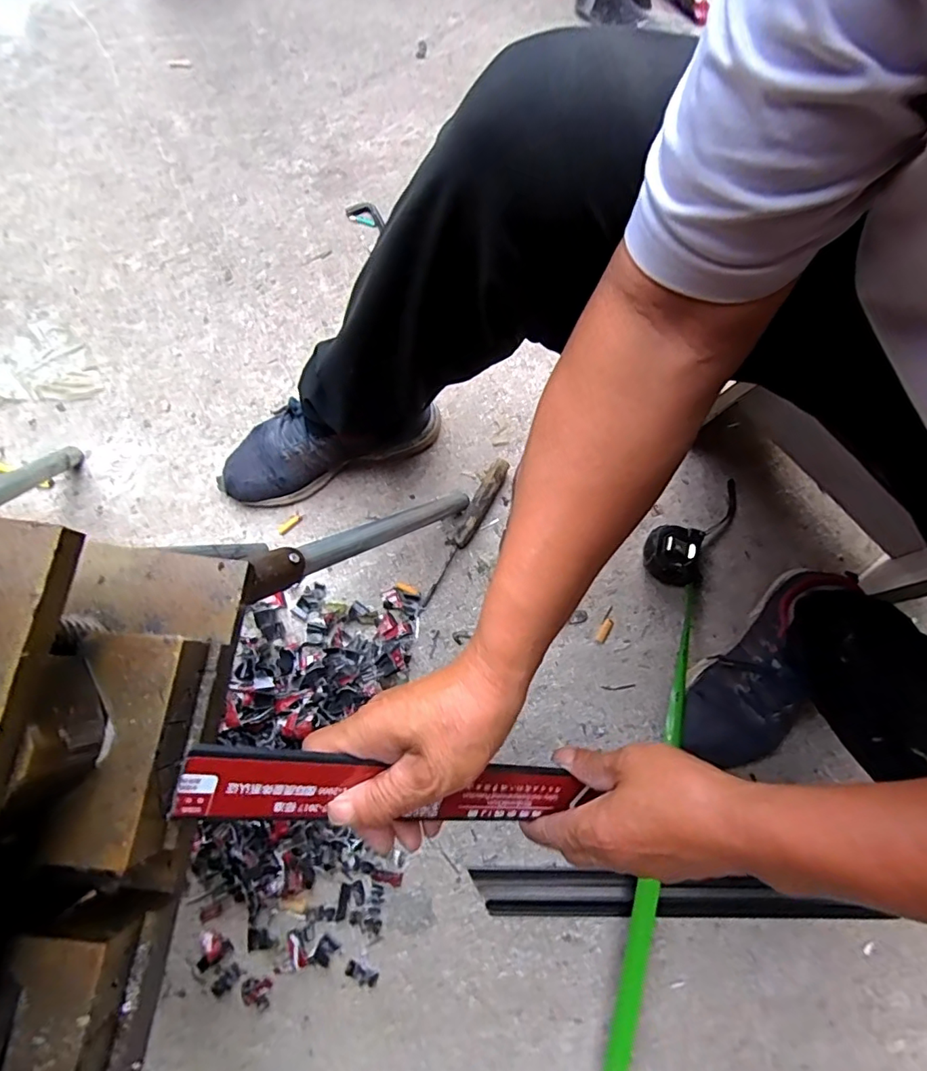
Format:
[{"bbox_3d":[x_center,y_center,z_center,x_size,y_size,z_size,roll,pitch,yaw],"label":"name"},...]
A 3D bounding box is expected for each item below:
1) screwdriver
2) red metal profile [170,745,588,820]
[{"bbox_3d":[0.004,-0.002,0.674,0.025,0.025,0.223,25,78,5],"label":"screwdriver"},{"bbox_3d":[-0.034,0.165,0.341,0.273,0.017,0.039,18,75,-28],"label":"red metal profile"}]

